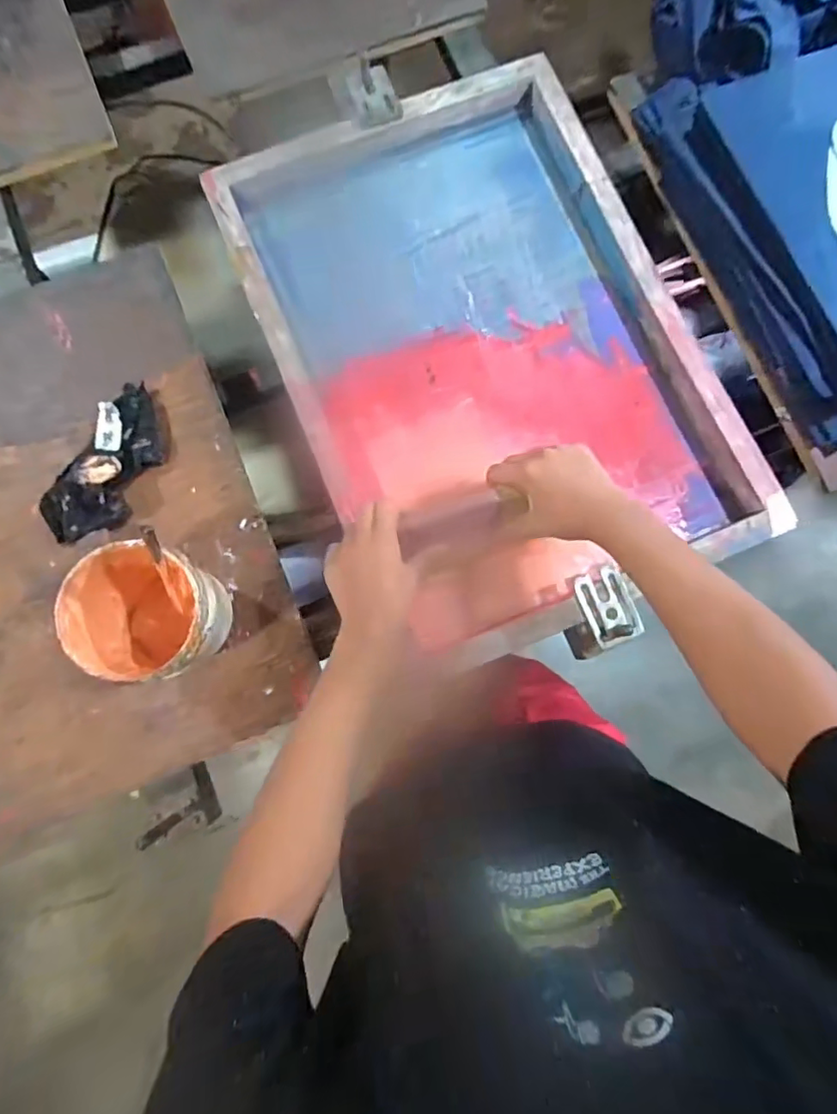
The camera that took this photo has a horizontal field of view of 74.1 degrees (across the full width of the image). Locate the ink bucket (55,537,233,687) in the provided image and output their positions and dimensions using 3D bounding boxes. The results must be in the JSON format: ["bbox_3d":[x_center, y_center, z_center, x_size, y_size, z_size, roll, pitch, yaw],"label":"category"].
[{"bbox_3d":[-0.253,0.057,0.543,0.121,0.118,0.119,0,80,-2],"label":"ink bucket"}]

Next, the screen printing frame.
[{"bbox_3d":[0.076,-0.243,0.651,0.450,0.056,0.655,-24,79,-4],"label":"screen printing frame"}]

